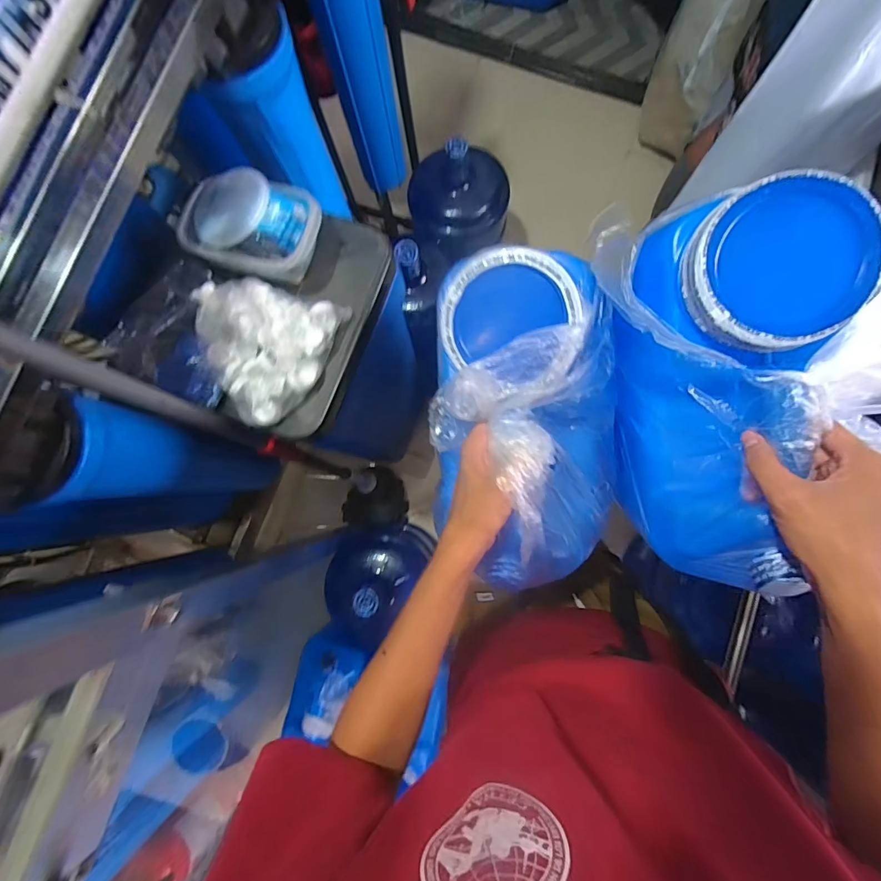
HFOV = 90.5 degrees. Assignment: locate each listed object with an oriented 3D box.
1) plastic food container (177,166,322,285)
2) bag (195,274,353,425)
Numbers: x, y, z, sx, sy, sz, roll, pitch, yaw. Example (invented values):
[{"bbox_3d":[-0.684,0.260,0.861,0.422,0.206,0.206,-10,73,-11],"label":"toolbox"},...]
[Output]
[{"bbox_3d":[-0.251,-0.284,0.577,0.168,0.064,0.114,16,86,6],"label":"plastic food container"},{"bbox_3d":[-0.245,-0.121,0.580,0.175,0.047,0.178,19,86,6],"label":"bag"}]

